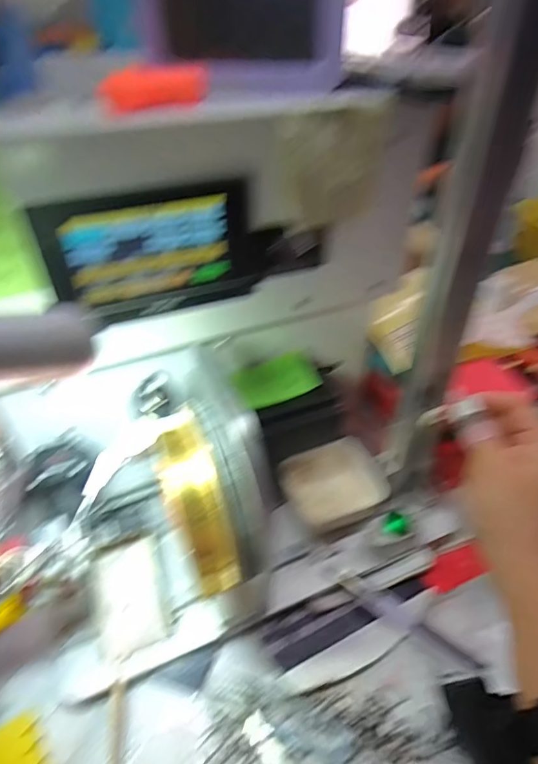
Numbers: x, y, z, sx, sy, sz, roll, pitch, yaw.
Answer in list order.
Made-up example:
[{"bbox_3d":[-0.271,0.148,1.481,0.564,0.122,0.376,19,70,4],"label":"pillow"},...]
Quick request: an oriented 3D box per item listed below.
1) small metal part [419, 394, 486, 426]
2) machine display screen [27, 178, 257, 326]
[{"bbox_3d":[0.137,0.023,0.350,0.048,0.009,0.011,-21,38,16],"label":"small metal part"},{"bbox_3d":[-0.074,-0.083,0.302,0.128,0.079,0.014,-17,43,-18],"label":"machine display screen"}]

